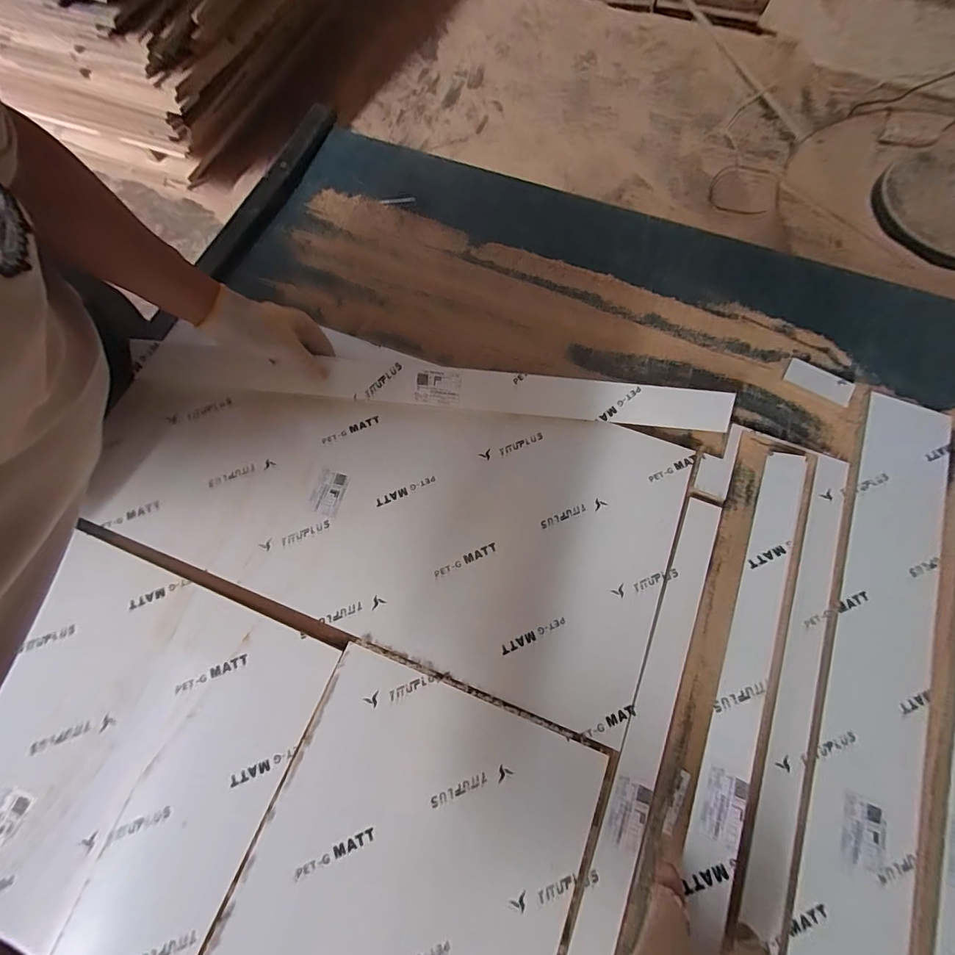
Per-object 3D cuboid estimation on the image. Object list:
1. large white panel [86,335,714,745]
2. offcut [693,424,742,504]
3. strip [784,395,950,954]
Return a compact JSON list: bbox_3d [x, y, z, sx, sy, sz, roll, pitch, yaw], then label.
[{"bbox_3d":[-0.113,0.014,0.543,0.673,0.027,0.334,20,70,8],"label":"large white panel"},{"bbox_3d":[0.301,-0.022,0.561,0.040,0.006,0.104,23,72,8],"label":"offcut"},{"bbox_3d":[0.399,0.283,0.442,0.117,0.013,0.855,22,71,9],"label":"strip"}]

